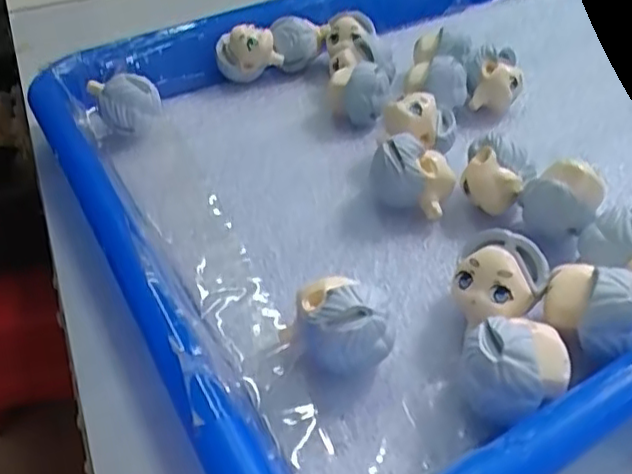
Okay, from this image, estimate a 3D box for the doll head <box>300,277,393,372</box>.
[{"bbox_3d":[0.008,0.023,0.160,0.020,0.026,0.017,-11,42,-7],"label":"doll head"}]

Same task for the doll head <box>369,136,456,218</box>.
[{"bbox_3d":[0.032,-0.020,0.208,0.026,0.024,0.017,13,44,17],"label":"doll head"}]

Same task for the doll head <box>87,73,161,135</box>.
[{"bbox_3d":[-0.075,-0.052,0.252,0.025,0.024,0.017,-14,42,-10],"label":"doll head"}]

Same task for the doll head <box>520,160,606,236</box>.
[{"bbox_3d":[0.077,-0.010,0.198,0.021,0.024,0.021,22,47,26],"label":"doll head"}]

